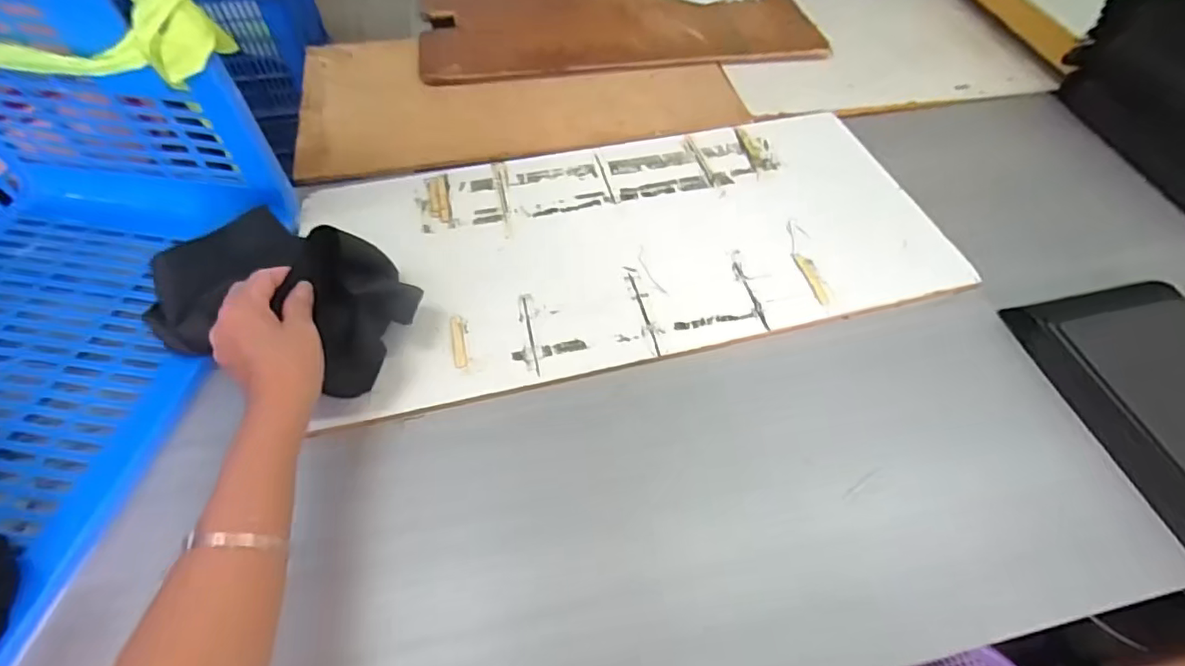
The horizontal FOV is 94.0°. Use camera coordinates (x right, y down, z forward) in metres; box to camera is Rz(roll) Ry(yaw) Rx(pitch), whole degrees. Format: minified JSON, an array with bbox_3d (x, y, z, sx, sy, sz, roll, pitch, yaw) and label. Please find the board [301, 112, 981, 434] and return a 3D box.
[{"bbox_3d":[0.047,-0.108,0.608,0.644,0.014,0.312,-12,57,-10],"label":"board"}]

